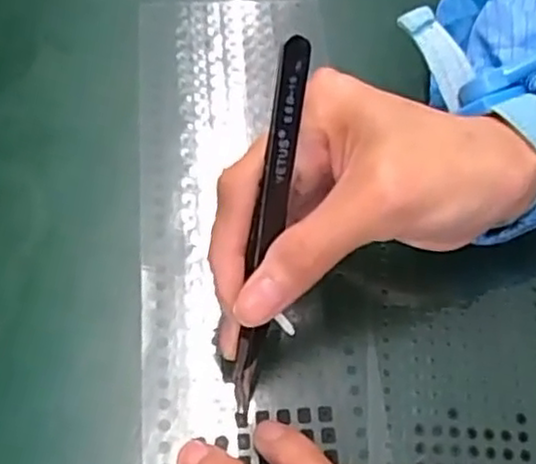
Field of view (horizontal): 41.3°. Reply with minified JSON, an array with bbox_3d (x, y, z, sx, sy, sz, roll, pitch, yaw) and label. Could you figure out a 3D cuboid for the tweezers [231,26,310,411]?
[{"bbox_3d":[-0.001,0.004,0.214,0.008,0.122,0.006,10,23,3],"label":"tweezers"}]

